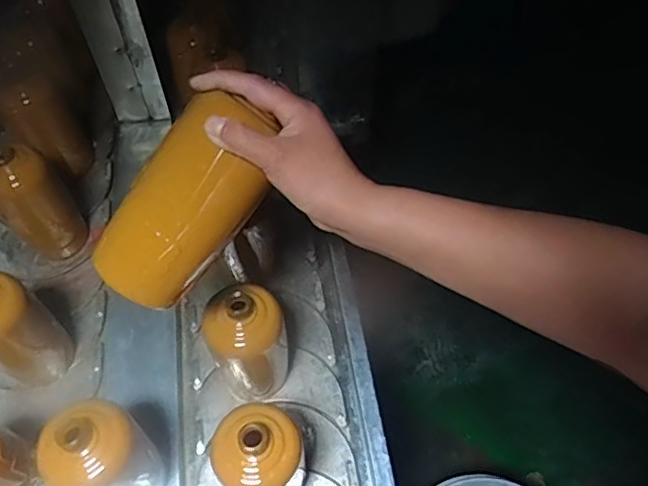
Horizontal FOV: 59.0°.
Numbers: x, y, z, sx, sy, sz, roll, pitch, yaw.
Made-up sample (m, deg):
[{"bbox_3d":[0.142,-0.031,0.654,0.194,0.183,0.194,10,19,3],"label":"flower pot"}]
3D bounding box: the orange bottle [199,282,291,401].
[{"bbox_3d":[-0.079,0.108,0.628,0.088,0.170,0.074,-30,66,-14],"label":"orange bottle"}]

